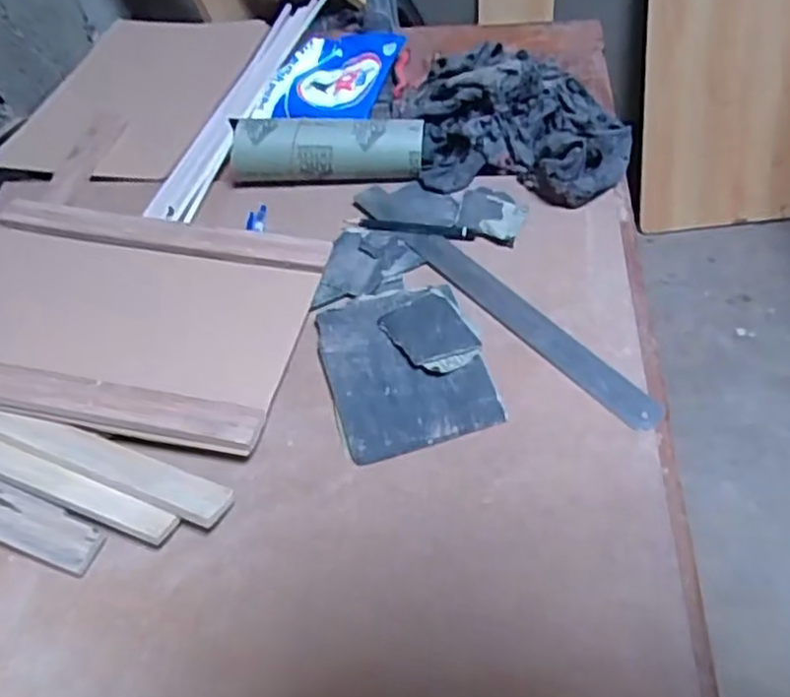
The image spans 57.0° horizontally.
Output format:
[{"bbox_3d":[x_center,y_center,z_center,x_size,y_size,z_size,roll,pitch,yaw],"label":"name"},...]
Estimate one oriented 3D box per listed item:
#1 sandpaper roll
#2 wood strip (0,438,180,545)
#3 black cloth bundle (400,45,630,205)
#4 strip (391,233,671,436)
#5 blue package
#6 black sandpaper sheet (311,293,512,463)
[{"bbox_3d":[-0.062,-0.186,0.663,0.173,0.039,0.050,4,50,8],"label":"sandpaper roll"},{"bbox_3d":[-0.276,0.069,0.493,0.290,0.010,0.028,15,52,17],"label":"wood strip"},{"bbox_3d":[0.111,-0.223,0.692,0.216,0.046,0.221,4,50,8],"label":"black cloth bundle"},{"bbox_3d":[0.093,-0.027,0.557,0.029,0.006,0.254,-34,55,-22],"label":"strip"},{"bbox_3d":[-0.069,-0.289,0.770,0.129,0.034,0.152,14,52,16],"label":"blue package"},{"bbox_3d":[0.005,0.011,0.537,0.110,0.009,0.140,-15,50,-8],"label":"black sandpaper sheet"}]

